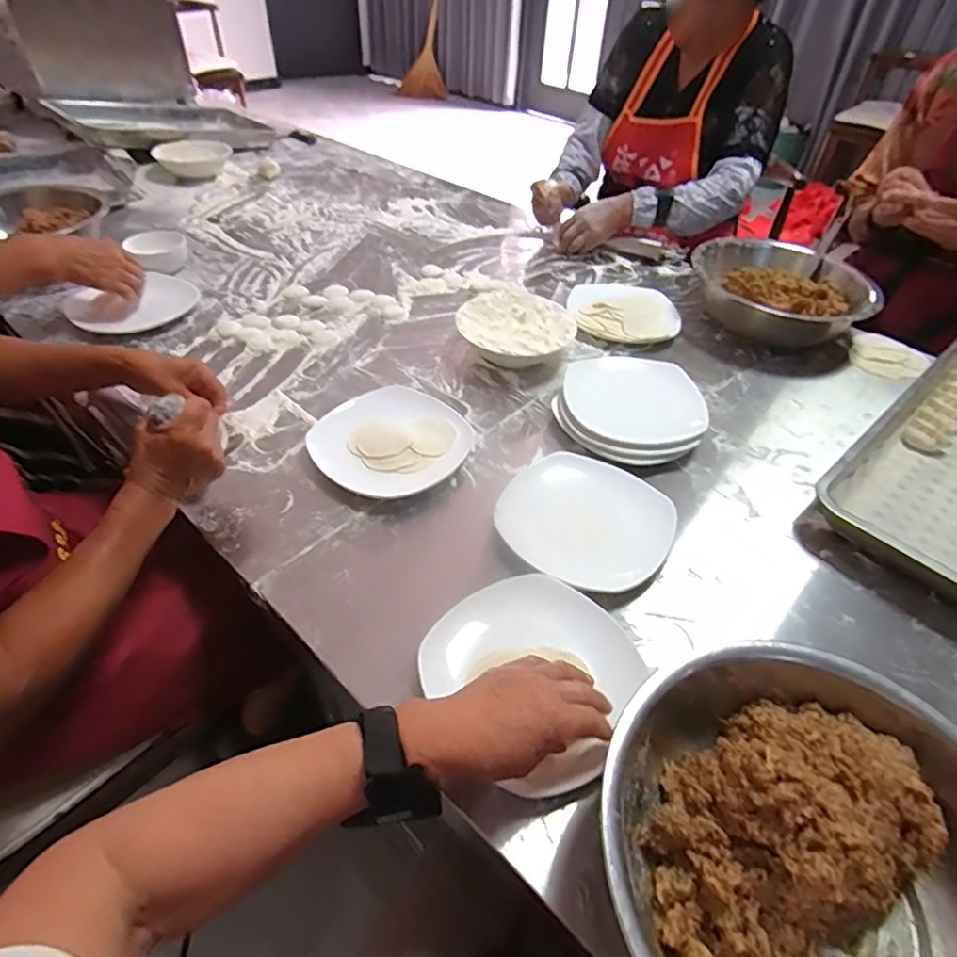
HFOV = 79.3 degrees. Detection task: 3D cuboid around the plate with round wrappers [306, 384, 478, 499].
[{"bbox_3d":[-0.105,-0.048,0.715,0.177,0.023,0.176,27,50,22],"label":"plate with round wrappers"}]

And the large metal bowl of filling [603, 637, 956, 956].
[{"bbox_3d":[0.220,0.253,0.380,0.271,0.100,0.282,1,45,-1],"label":"large metal bowl of filling"}]

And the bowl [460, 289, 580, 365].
[{"bbox_3d":[0.055,-0.218,0.871,0.167,0.052,0.180,1,45,-1],"label":"bowl"}]

